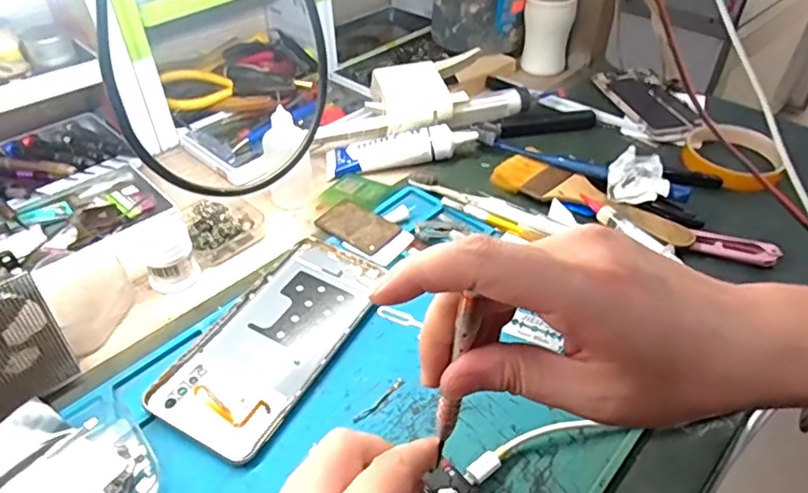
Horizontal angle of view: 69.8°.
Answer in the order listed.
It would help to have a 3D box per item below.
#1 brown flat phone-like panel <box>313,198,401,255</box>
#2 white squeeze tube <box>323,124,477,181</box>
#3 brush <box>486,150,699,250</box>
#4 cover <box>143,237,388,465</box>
[{"bbox_3d":[-0.036,-0.016,0.449,0.062,0.007,0.040,31,50,29],"label":"brown flat phone-like panel"},{"bbox_3d":[-0.003,-0.088,0.516,0.133,0.026,0.034,-2,42,-3],"label":"white squeeze tube"},{"bbox_3d":[0.153,-0.038,0.475,0.162,0.016,0.049,28,49,27],"label":"brush"},{"bbox_3d":[-0.078,0.053,0.364,0.075,0.013,0.160,21,46,21],"label":"cover"}]

